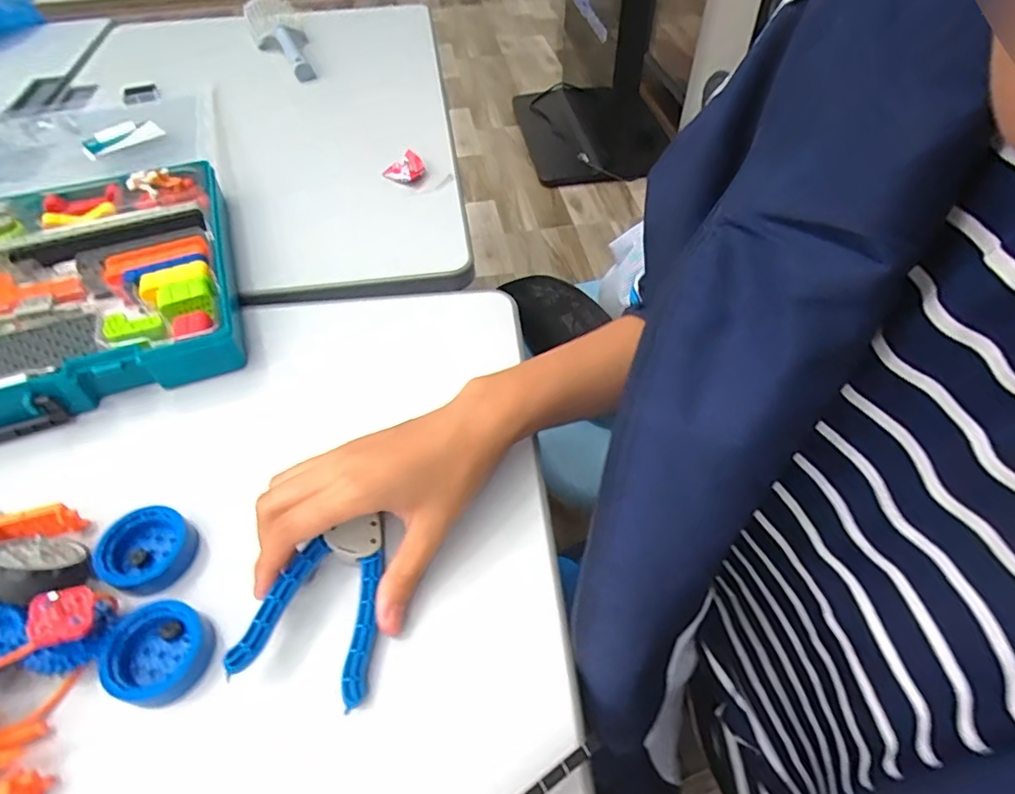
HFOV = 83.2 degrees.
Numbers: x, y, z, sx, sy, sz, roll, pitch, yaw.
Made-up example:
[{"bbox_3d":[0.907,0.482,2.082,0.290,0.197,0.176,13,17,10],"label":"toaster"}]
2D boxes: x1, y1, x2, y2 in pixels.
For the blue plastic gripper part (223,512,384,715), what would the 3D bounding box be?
[{"bbox_3d":[-0.094,0.107,0.306,0.063,0.017,0.093,12,52,8],"label":"blue plastic gripper part"}]

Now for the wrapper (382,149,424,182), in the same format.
[{"bbox_3d":[-0.107,-0.239,0.596,0.039,0.016,0.029,-38,59,-25],"label":"wrapper"}]

